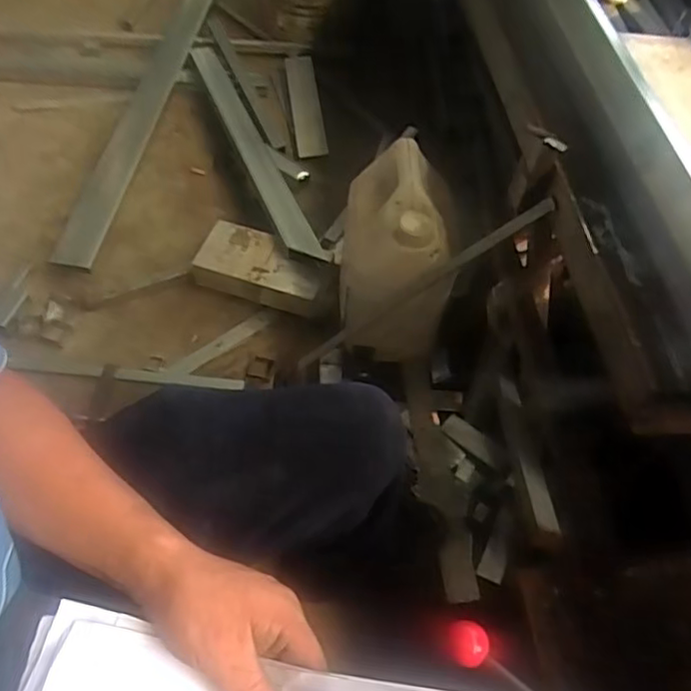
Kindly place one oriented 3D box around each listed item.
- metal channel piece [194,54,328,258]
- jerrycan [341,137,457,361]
[{"bbox_3d":[-0.183,-0.391,1.221,0.068,0.054,0.589,-19,61,-16],"label":"metal channel piece"},{"bbox_3d":[0.082,-0.127,1.015,0.173,0.322,0.203,5,57,-2],"label":"jerrycan"}]

